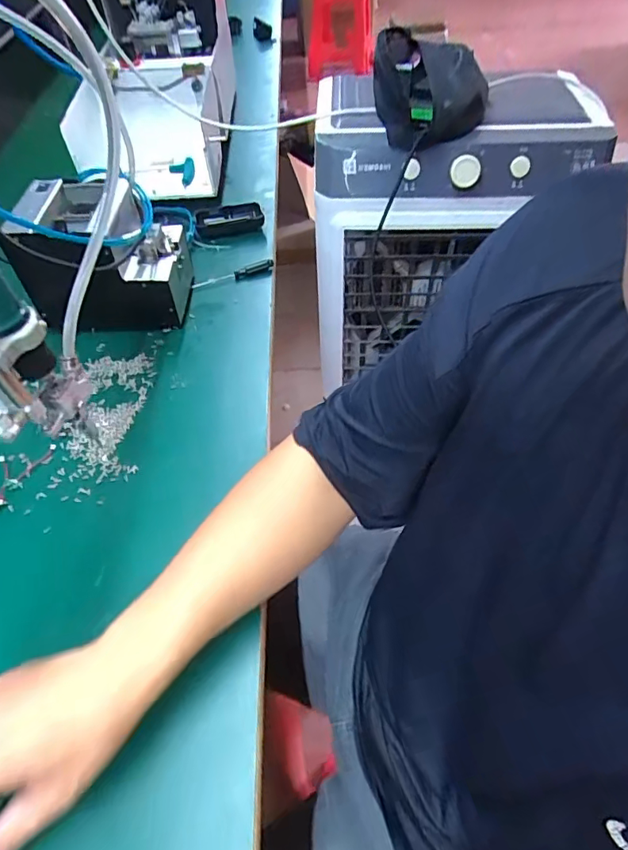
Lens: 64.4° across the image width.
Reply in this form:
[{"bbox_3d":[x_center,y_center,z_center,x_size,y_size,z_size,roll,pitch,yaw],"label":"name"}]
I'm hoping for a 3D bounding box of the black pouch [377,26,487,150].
[{"bbox_3d":[0.161,-0.468,0.690,0.160,0.090,0.190,3,53,5],"label":"black pouch"}]

